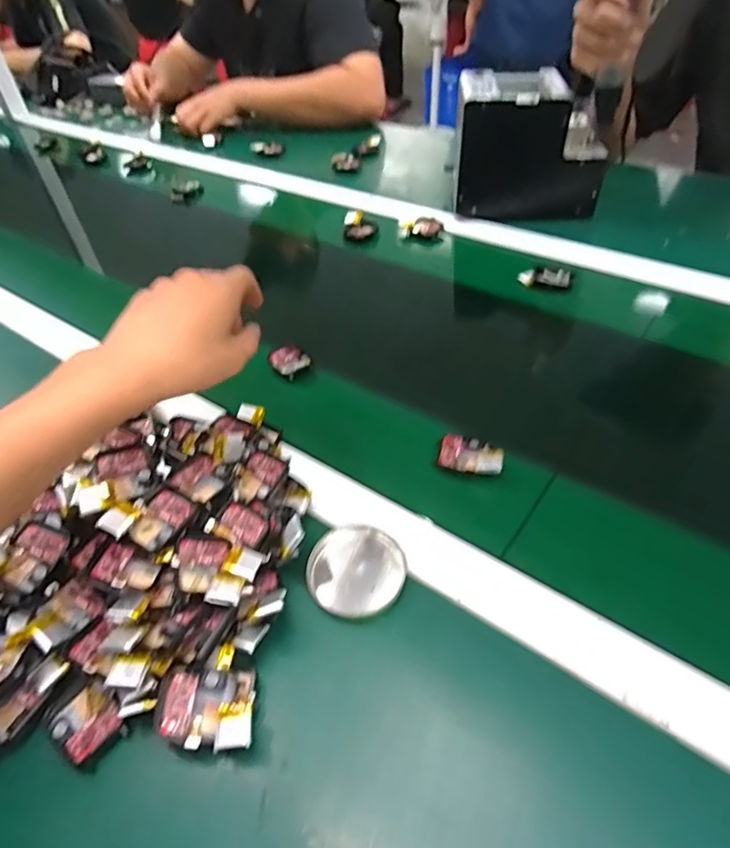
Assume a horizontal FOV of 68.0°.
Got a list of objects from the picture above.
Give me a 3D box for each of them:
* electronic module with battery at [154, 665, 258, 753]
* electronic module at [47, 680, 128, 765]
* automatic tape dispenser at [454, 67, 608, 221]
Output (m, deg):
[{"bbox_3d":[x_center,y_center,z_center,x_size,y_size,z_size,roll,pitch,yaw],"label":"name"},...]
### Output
[{"bbox_3d":[-0.088,0.160,0.304,0.051,0.019,0.040,-2,56,3],"label":"electronic module with battery"},{"bbox_3d":[-0.161,0.173,0.313,0.042,0.007,0.032,27,54,27],"label":"electronic module"},{"bbox_3d":[0.212,-0.360,0.708,0.180,0.148,0.113,1,46,7],"label":"automatic tape dispenser"}]

